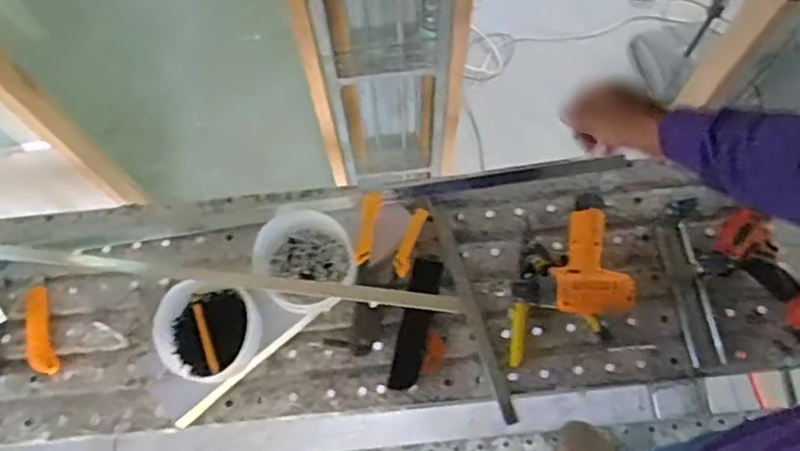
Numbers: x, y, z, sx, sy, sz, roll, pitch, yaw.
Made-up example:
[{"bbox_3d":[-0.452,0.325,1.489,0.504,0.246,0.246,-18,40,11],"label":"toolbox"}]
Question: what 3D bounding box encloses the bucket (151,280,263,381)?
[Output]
[{"bbox_3d":[-0.290,0.166,1.015,0.145,0.099,0.142,-1,72,2],"label":"bucket"}]

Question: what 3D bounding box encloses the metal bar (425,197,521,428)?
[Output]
[{"bbox_3d":[0.114,0.129,1.061,0.020,0.015,0.375,-18,72,-4],"label":"metal bar"}]

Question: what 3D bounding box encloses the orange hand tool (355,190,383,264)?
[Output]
[{"bbox_3d":[-0.053,0.001,1.079,0.029,0.020,0.119,10,72,6],"label":"orange hand tool"}]

